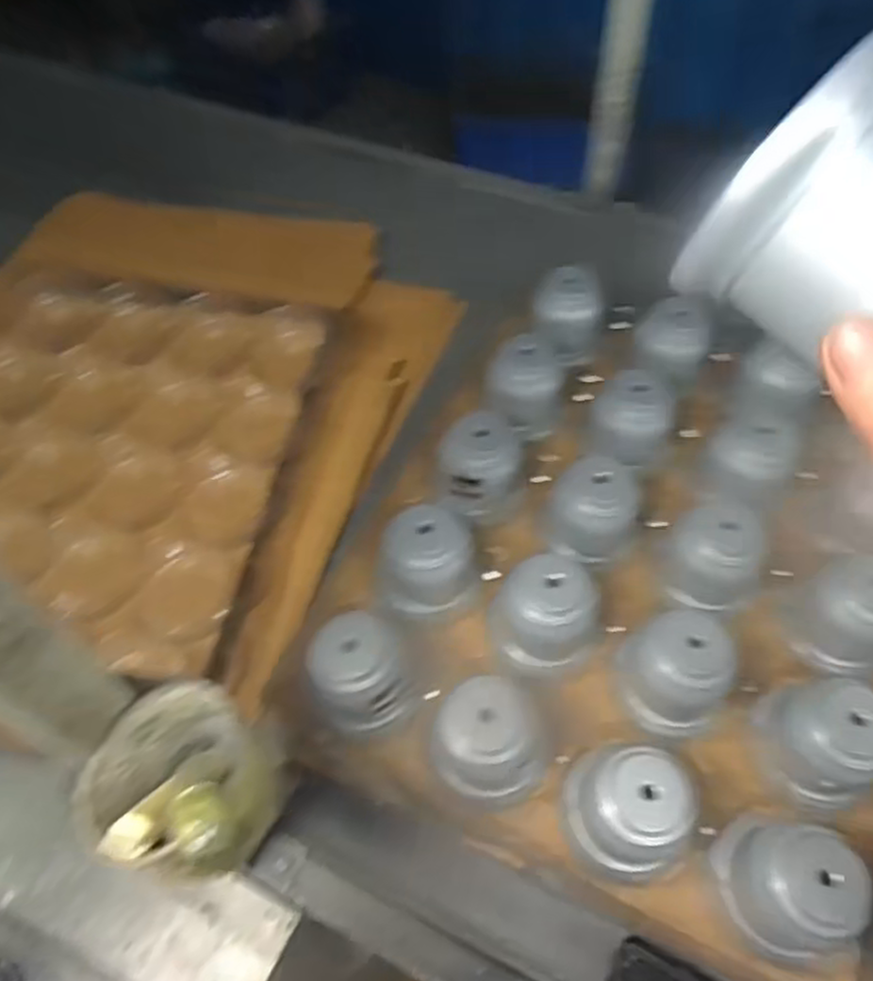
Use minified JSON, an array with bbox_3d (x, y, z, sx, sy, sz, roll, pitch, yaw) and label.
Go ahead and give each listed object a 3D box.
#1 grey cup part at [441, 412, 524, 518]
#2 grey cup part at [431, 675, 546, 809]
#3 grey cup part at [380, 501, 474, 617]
[{"bbox_3d":[0.035,-0.021,0.647,0.072,0.077,0.062,12,56,9],"label":"grey cup part"},{"bbox_3d":[0.040,0.176,0.525,0.082,0.063,0.076,8,55,6],"label":"grey cup part"},{"bbox_3d":[-0.008,0.060,0.589,0.068,0.064,0.070,0,55,1],"label":"grey cup part"}]

